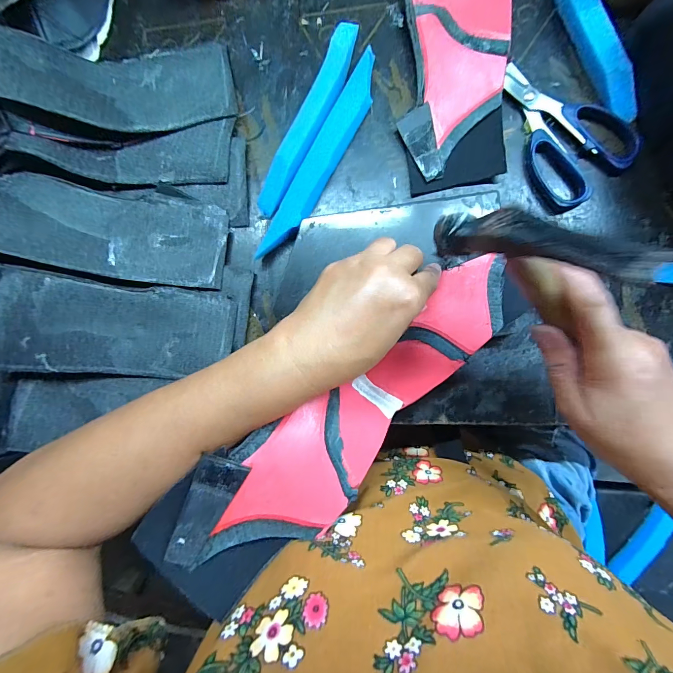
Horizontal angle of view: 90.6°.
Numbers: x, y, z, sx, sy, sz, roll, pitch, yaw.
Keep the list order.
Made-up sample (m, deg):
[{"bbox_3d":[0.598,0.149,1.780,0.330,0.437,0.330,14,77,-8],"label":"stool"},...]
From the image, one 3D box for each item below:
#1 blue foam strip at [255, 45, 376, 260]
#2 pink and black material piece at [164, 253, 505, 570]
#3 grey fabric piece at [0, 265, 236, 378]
[{"bbox_3d":[-0.014,-0.170,0.321,0.025,0.022,0.213,30,91,5],"label":"blue foam strip"},{"bbox_3d":[0.021,0.052,0.265,0.314,0.063,0.083,-37,88,-21],"label":"pink and black material piece"},{"bbox_3d":[-0.199,-0.008,0.310,0.192,0.034,0.086,2,89,-11],"label":"grey fabric piece"}]

